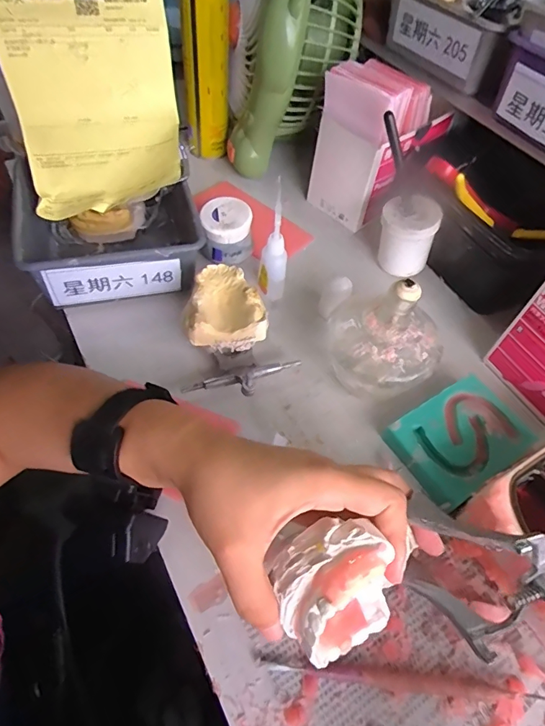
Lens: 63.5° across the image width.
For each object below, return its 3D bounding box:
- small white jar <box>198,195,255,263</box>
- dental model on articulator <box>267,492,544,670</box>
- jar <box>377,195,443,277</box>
[{"bbox_3d":[-0.045,-0.132,0.438,0.050,0.044,0.045,-4,55,-8],"label":"small white jar"},{"bbox_3d":[0.077,0.111,0.230,0.149,0.068,0.067,5,53,-15],"label":"dental model on articulator"},{"bbox_3d":[0.133,-0.126,0.446,0.057,0.060,0.058,21,55,10],"label":"jar"}]

